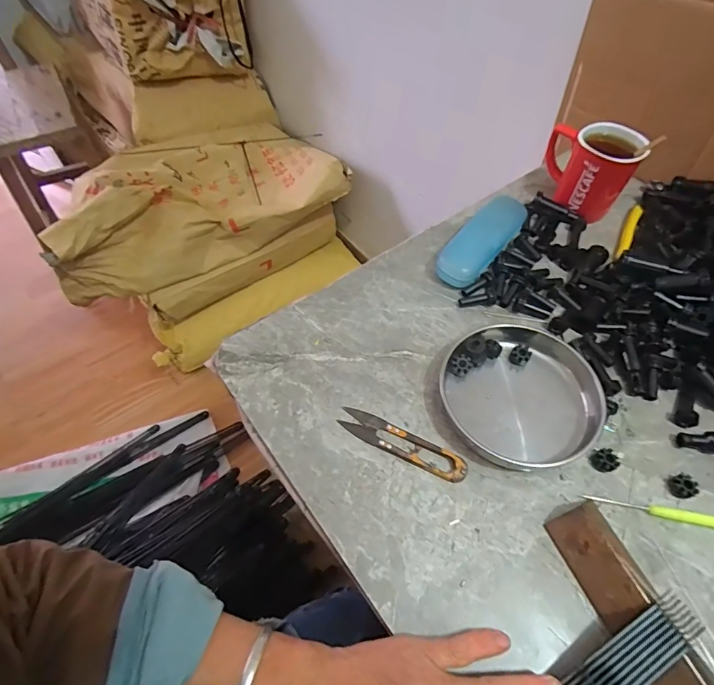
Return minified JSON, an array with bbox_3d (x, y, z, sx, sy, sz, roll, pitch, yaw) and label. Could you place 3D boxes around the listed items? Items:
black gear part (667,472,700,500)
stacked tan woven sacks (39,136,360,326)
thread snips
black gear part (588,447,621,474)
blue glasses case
[{"bbox_3d":[0.269,0.119,0.360,0.018,0.014,0.018,0,57,-1],"label":"black gear part"},{"bbox_3d":[-0.428,-0.368,1.142,0.691,0.286,0.461,-29,62,-18],"label":"stacked tan woven sacks"},{"bbox_3d":[0.040,0.088,0.383,0.116,0.011,0.025,24,60,14],"label":"thread snips"},{"bbox_3d":[0.213,0.101,0.373,0.023,0.013,0.019,-14,59,-10],"label":"black gear part"},{"bbox_3d":[0.144,-0.118,0.498,0.047,0.024,0.138,34,63,19],"label":"blue glasses case"}]

